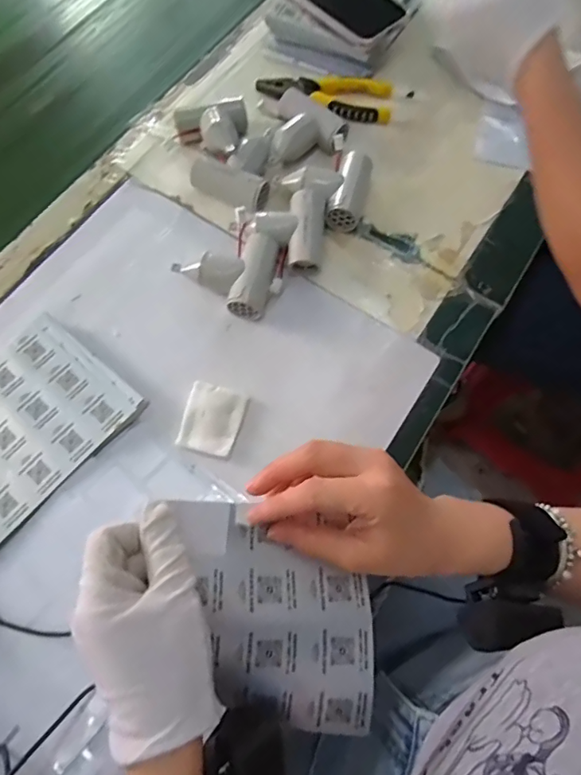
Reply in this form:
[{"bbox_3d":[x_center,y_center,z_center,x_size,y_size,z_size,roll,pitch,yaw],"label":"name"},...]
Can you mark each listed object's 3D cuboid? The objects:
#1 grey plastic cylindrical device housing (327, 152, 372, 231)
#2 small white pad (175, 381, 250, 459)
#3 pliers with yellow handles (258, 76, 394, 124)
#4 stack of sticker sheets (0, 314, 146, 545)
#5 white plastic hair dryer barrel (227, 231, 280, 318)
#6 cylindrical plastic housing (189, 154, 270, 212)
[{"bbox_3d":[0.060,-0.199,0.497,0.033,0.032,0.075,14,69,6],"label":"grey plastic cylindrical device housing"},{"bbox_3d":[-0.068,0.029,0.432,0.050,0.014,0.060,13,72,3],"label":"small white pad"},{"bbox_3d":[0.039,-0.337,0.558,0.153,0.016,0.062,7,72,1],"label":"pliers with yellow handles"},{"bbox_3d":[-0.248,0.043,0.411,0.141,0.018,0.212,40,75,11],"label":"stack of sticker sheets"},{"bbox_3d":[-0.034,-0.105,0.466,0.032,0.033,0.078,12,69,5],"label":"white plastic hair dryer barrel"},{"bbox_3d":[-0.062,-0.208,0.506,0.086,0.035,0.027,30,72,11],"label":"cylindrical plastic housing"}]

